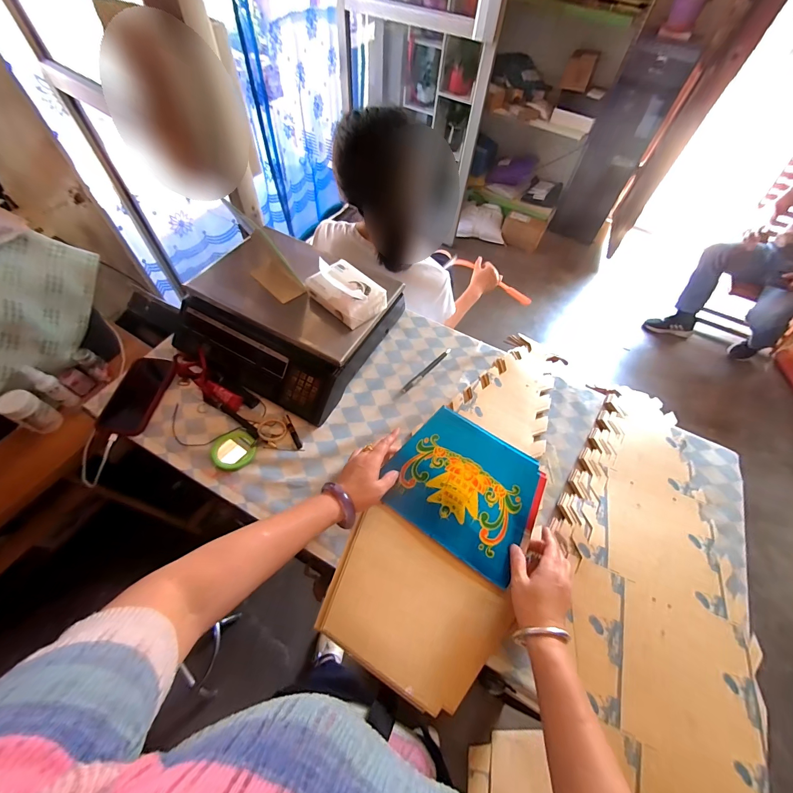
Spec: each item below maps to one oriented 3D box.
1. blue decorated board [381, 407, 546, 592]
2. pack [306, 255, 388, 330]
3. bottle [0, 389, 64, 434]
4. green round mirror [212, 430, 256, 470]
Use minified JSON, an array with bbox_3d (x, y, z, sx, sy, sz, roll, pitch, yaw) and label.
[{"bbox_3d":[0.104,0.135,0.525,0.219,0.011,0.182,31,78,15],"label":"blue decorated board"},{"bbox_3d":[-0.090,-0.189,0.610,0.118,0.053,0.092,40,64,19],"label":"pack"},{"bbox_3d":[-0.723,0.032,0.679,0.059,0.080,0.055,26,60,12],"label":"bottle"},{"bbox_3d":[-0.273,0.088,0.573,0.070,0.017,0.066,2,58,-3],"label":"green round mirror"}]

